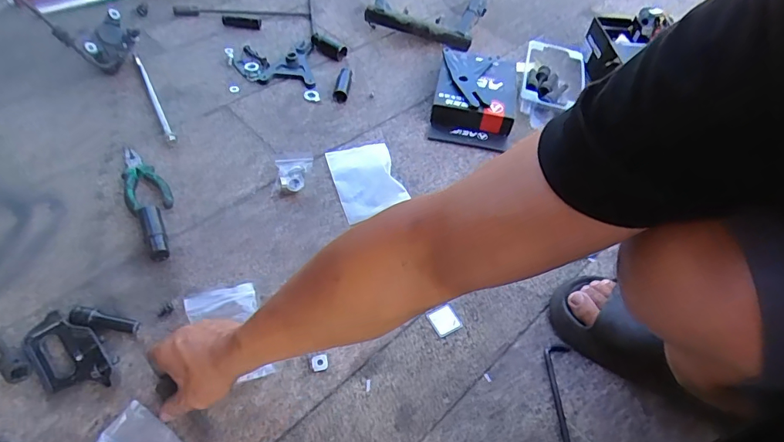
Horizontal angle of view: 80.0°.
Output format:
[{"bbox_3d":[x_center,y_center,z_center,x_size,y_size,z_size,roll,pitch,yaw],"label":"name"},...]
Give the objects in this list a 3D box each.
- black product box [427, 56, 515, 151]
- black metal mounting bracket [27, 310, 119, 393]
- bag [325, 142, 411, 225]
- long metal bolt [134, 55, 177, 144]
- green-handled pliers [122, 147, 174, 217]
[{"bbox_3d":[0.149,-0.223,0.844,0.142,0.052,0.215,11,51,3],"label":"black product box"},{"bbox_3d":[-0.350,0.143,0.503,0.109,0.023,0.064,39,57,23],"label":"black metal mounting bracket"},{"bbox_3d":[-0.038,-0.067,0.713,0.097,0.016,0.130,-13,54,-16],"label":"bag"},{"bbox_3d":[-0.399,-0.209,0.779,0.013,0.012,0.236,-23,57,-23],"label":"long metal bolt"},{"bbox_3d":[-0.359,-0.063,0.669,0.057,0.008,0.138,-23,57,-23],"label":"green-handled pliers"}]

